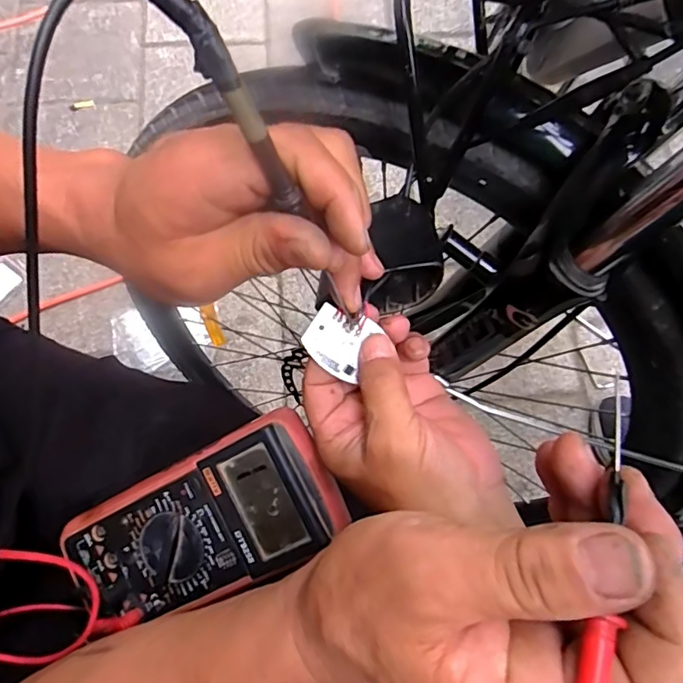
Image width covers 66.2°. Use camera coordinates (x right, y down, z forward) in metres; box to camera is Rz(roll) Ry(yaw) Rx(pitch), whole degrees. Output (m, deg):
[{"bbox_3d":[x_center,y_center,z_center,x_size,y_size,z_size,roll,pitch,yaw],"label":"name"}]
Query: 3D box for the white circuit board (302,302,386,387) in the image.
[{"bbox_3d":[-0.003,-0.002,0.285,0.033,0.004,0.034,32,95,-13],"label":"white circuit board"}]

